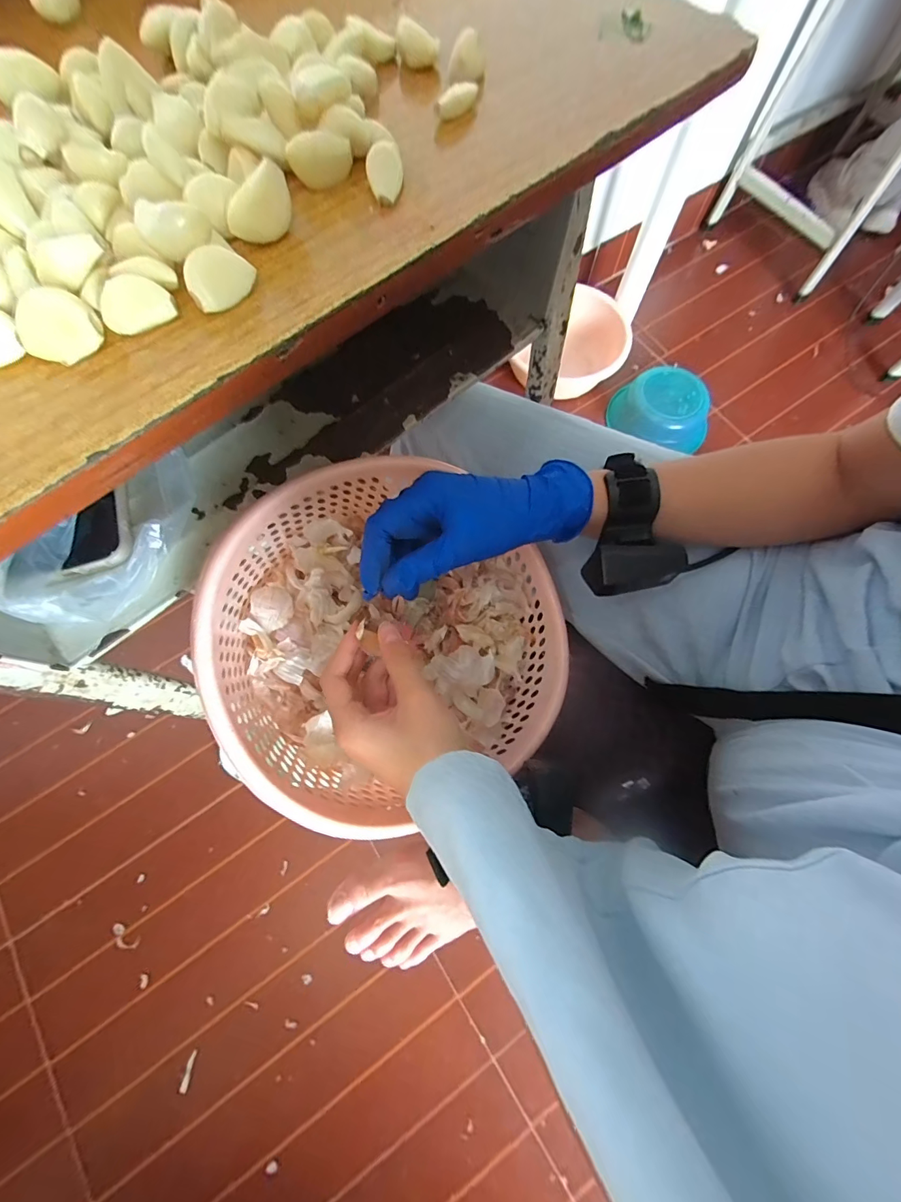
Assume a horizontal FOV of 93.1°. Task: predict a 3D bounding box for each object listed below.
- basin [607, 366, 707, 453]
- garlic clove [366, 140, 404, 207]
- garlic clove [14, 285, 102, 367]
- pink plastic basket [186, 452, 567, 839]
[{"bbox_3d":[0.483,-0.444,0.997,0.200,0.119,0.172,10,73,5],"label":"basin"},{"bbox_3d":[-0.028,-0.187,0.185,0.016,0.008,0.025,-7,73,-1],"label":"garlic clove"},{"bbox_3d":[-0.146,-0.102,0.158,0.019,0.015,0.026,41,78,13],"label":"garlic clove"},{"bbox_3d":[-0.051,0.027,0.357,0.273,0.110,0.273,-8,82,-21],"label":"pink plastic basket"}]

